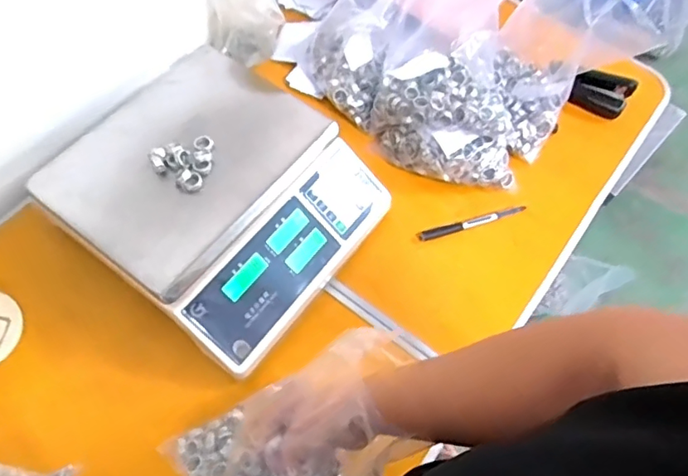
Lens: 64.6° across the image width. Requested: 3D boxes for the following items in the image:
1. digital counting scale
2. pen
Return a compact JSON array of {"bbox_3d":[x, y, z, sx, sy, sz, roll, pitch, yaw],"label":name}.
[{"bbox_3d":[-0.151,-0.053,0.657,0.310,0.109,0.290,34,65,16],"label":"digital counting scale"},{"bbox_3d":[0.169,-0.020,0.716,0.150,0.011,0.015,-15,62,-10],"label":"pen"}]

